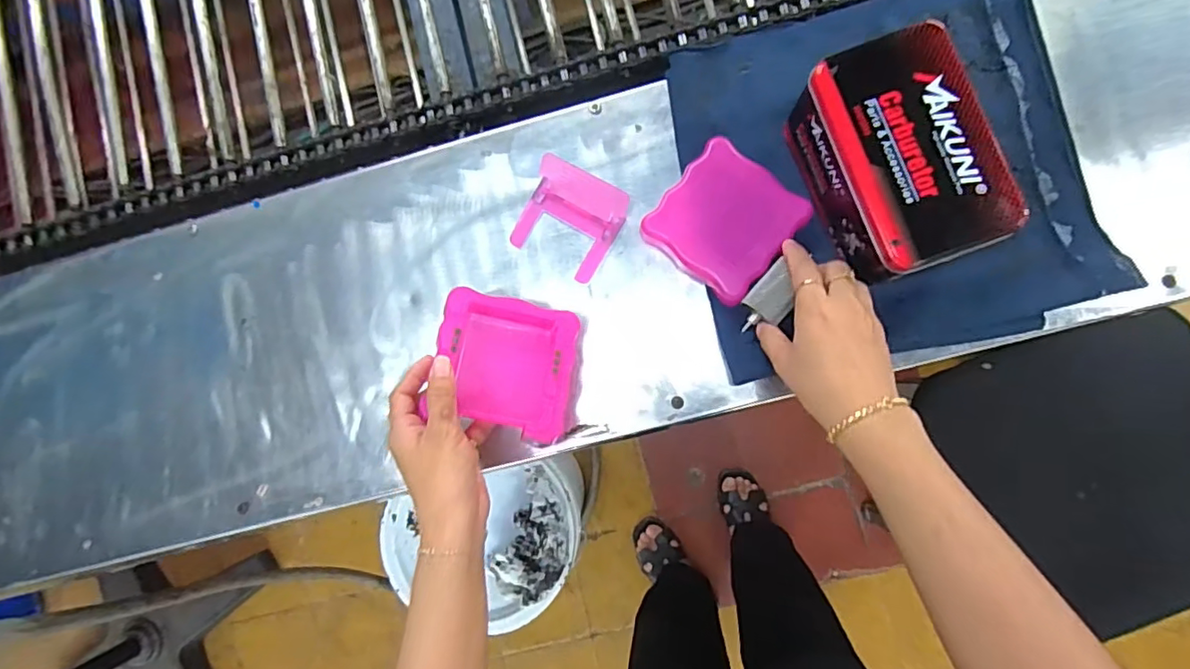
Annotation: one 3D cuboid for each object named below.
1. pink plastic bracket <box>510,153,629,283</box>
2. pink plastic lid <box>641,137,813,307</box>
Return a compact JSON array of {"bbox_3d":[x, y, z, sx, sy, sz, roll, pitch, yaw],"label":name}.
[{"bbox_3d":[-0.023,-0.102,0.498,0.083,0.022,0.083,28,88,8],"label":"pink plastic bracket"},{"bbox_3d":[0.107,-0.093,0.476,0.101,0.033,0.102,39,89,9],"label":"pink plastic lid"}]

